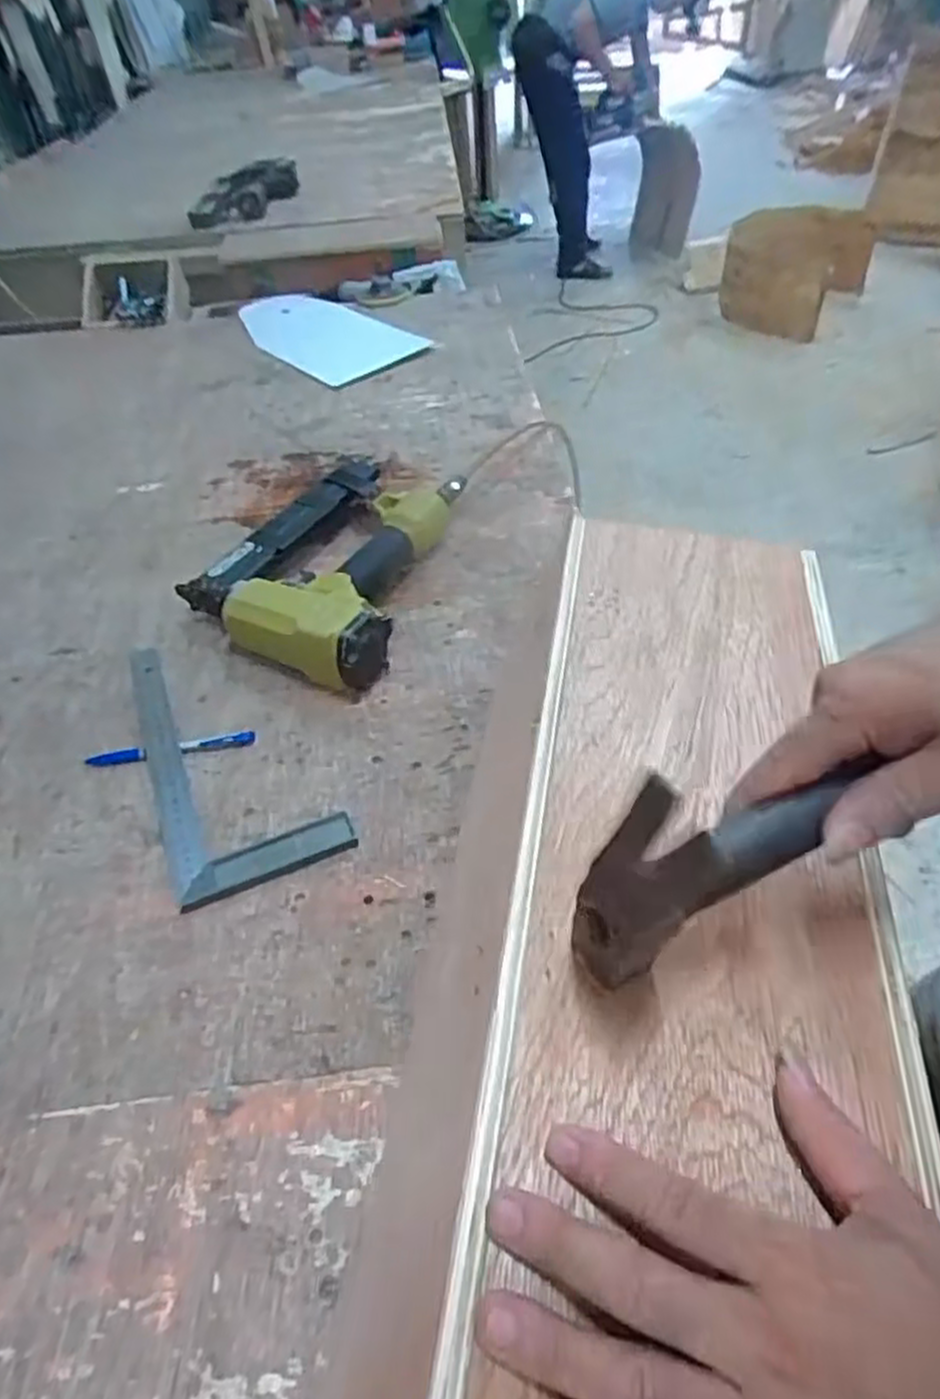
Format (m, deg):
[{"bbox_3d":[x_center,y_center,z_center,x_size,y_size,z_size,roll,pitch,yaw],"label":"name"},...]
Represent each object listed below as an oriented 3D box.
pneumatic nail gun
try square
[{"bbox_3d":[-0.126,-0.146,0.811,0.227,0.071,0.287,22,51,21],"label":"pneumatic nail gun"},{"bbox_3d":[-0.216,0.037,0.682,0.135,0.013,0.305,-21,49,-16],"label":"try square"}]

